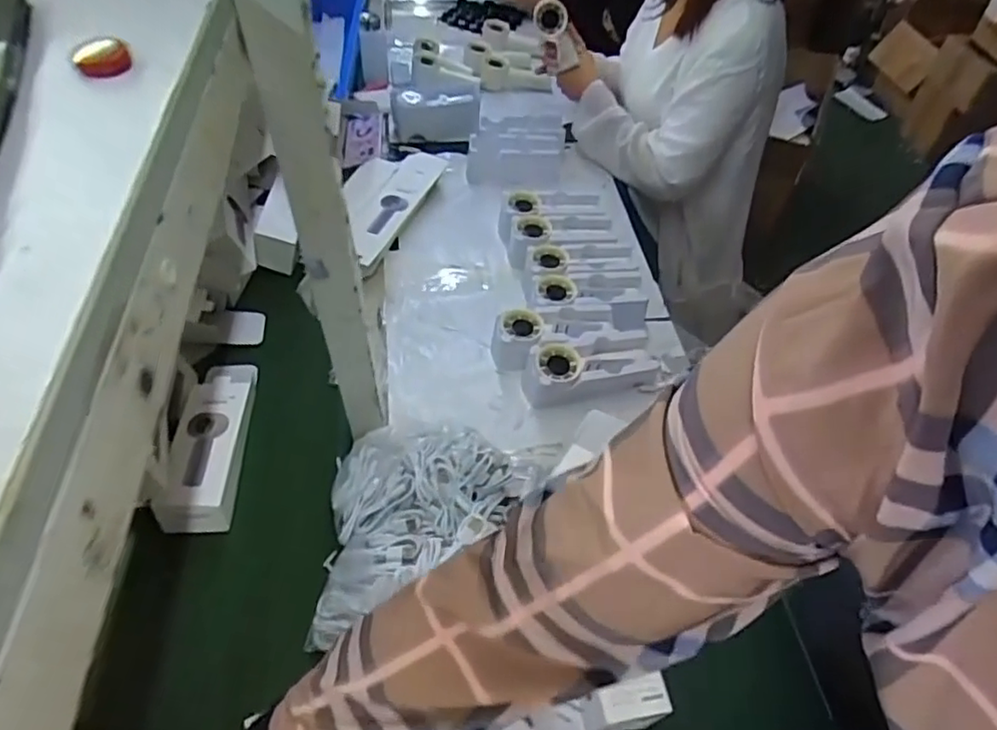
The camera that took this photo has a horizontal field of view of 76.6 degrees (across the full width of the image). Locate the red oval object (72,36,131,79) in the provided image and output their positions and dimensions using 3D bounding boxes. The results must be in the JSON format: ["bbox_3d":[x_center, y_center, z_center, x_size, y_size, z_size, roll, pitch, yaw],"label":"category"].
[{"bbox_3d":[-0.189,-0.147,0.300,0.024,0.012,0.017,-22,54,-19],"label":"red oval object"}]

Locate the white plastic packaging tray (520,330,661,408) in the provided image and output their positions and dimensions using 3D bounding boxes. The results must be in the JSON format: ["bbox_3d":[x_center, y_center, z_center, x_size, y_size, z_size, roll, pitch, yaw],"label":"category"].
[{"bbox_3d":[0.117,0.007,0.803,0.180,0.051,0.079,-10,51,-10],"label":"white plastic packaging tray"}]

